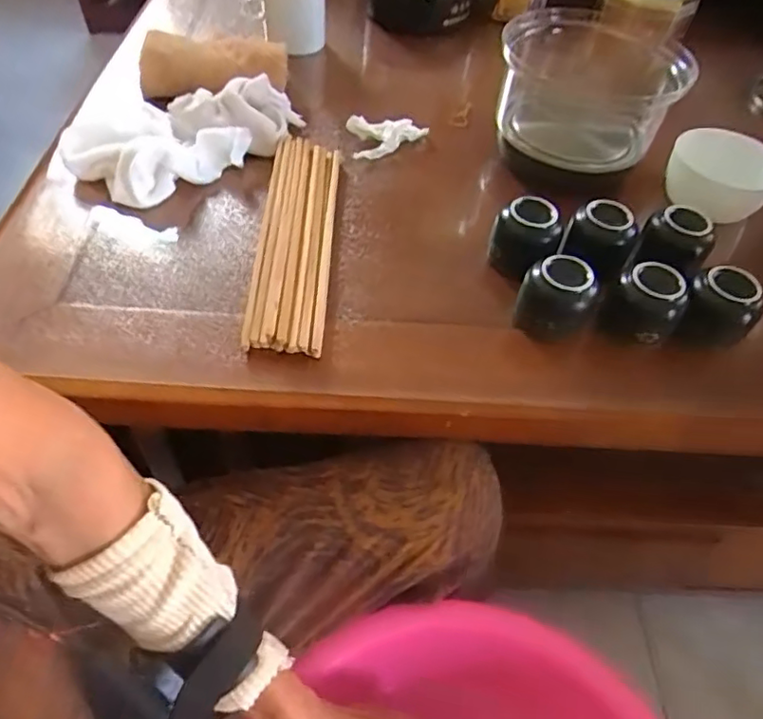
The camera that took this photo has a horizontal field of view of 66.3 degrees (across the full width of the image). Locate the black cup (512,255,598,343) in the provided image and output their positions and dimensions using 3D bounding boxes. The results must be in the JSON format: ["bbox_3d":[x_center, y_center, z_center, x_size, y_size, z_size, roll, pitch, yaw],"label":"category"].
[{"bbox_3d":[0.125,-0.044,0.423,0.048,0.052,0.040,22,53,12],"label":"black cup"}]

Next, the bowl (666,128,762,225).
[{"bbox_3d":[0.318,-0.175,0.548,0.092,0.050,0.092,3,51,-3],"label":"bowl"}]

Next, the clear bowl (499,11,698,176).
[{"bbox_3d":[0.190,-0.252,0.550,0.161,0.088,0.143,31,55,18],"label":"clear bowl"}]

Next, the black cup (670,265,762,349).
[{"bbox_3d":[0.244,-0.030,0.429,0.046,0.059,0.047,3,51,-3],"label":"black cup"}]

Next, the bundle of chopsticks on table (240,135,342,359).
[{"bbox_3d":[-0.069,-0.105,0.475,0.058,0.021,0.249,3,51,-3],"label":"bundle of chopsticks on table"}]

